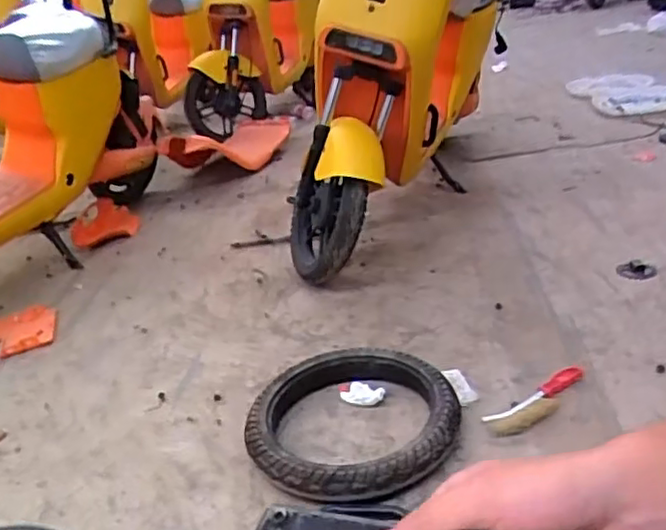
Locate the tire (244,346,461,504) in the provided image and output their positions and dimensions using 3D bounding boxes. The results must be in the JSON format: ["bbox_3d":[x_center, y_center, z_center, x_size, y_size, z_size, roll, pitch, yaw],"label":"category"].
[{"bbox_3d":[0.034,0.267,1.122,0.356,0.063,0.353,-9,26,-3],"label":"tire"}]

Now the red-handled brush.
[{"bbox_3d":[0.360,0.233,1.132,0.236,0.017,0.061,-22,29,-28],"label":"red-handled brush"}]

